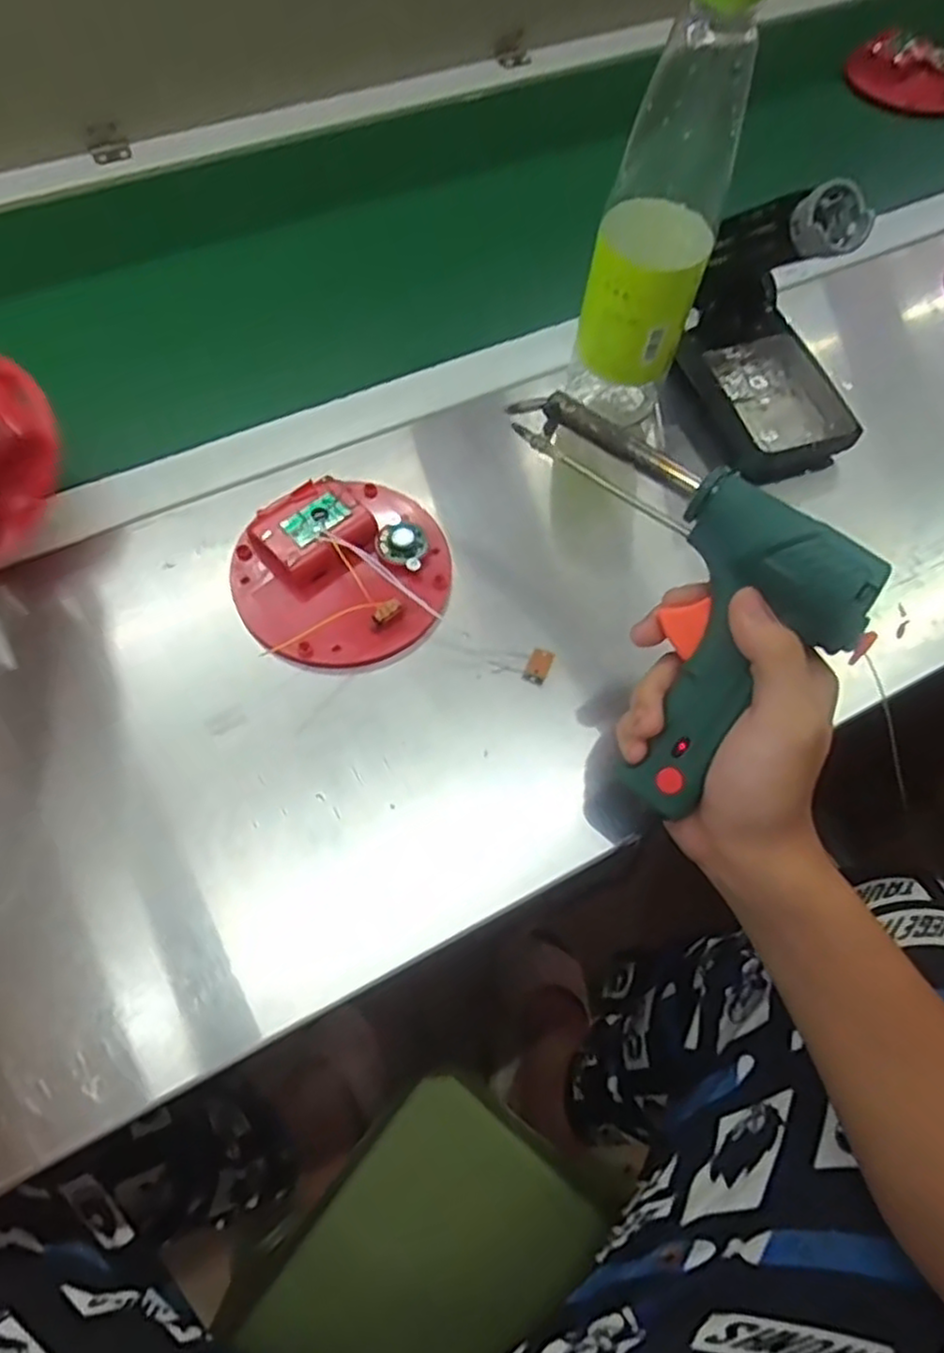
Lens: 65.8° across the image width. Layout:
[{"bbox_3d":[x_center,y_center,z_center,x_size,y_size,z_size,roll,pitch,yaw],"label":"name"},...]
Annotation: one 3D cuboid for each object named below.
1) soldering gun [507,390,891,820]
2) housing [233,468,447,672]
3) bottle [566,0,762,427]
[{"bbox_3d":[0.108,-0.049,0.334,0.121,0.042,0.198,-21,78,29],"label":"soldering gun"},{"bbox_3d":[-0.073,-0.063,0.408,0.118,0.020,0.112,0,63,0],"label":"housing"},{"bbox_3d":[0.097,-0.239,0.386,0.061,0.218,0.053,16,64,7],"label":"bottle"}]

